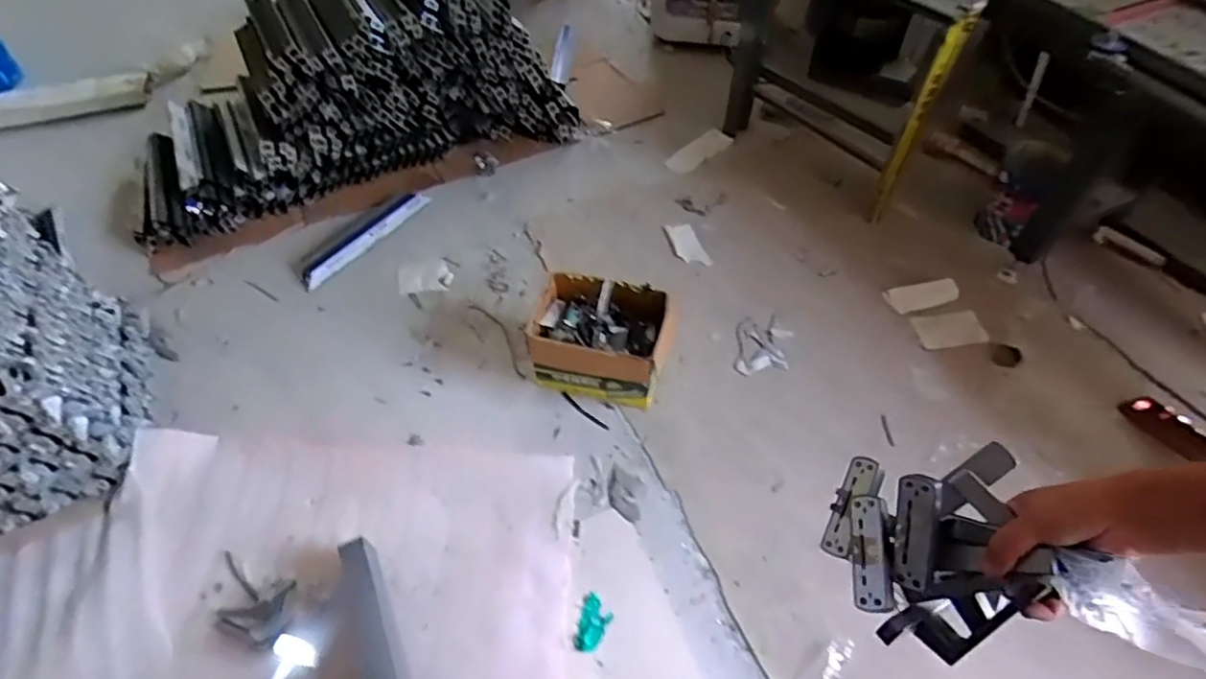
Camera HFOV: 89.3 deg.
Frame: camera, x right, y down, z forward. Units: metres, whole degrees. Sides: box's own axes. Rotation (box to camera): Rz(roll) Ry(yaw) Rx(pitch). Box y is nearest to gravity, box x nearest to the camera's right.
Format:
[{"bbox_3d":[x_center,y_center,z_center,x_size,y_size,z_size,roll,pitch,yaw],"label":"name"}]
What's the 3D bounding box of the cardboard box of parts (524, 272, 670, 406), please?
[{"bbox_3d":[-0.006,0.016,1.657,0.356,0.245,0.267,12,52,9],"label":"cardboard box of parts"}]

